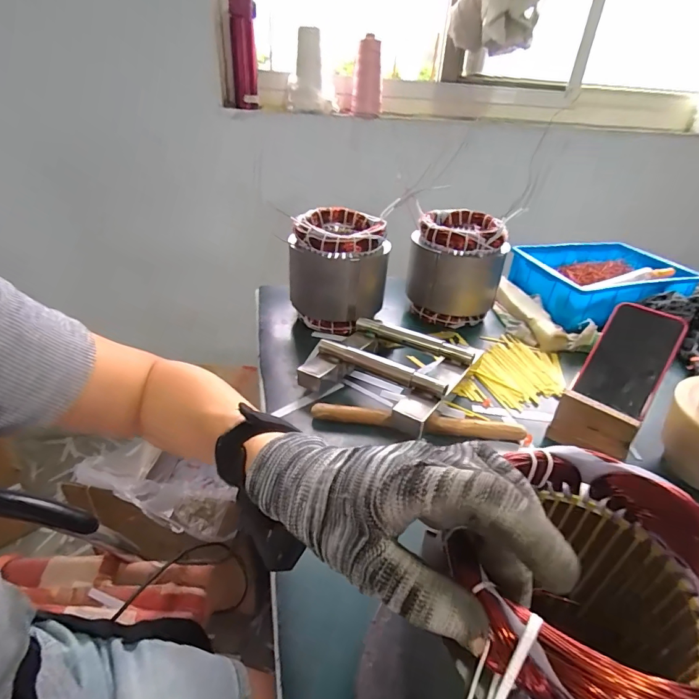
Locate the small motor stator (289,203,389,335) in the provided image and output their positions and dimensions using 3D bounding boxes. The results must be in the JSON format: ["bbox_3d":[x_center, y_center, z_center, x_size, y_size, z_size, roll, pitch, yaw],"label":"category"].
[{"bbox_3d":[-0.011,-0.123,0.676,0.137,0.170,0.127,8,34,8],"label":"small motor stator"}]

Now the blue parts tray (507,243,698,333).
[{"bbox_3d":[0.474,-0.124,0.788,0.287,0.084,0.232,-7,35,-15],"label":"blue parts tray"}]

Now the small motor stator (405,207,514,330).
[{"bbox_3d":[0.180,-0.140,0.715,0.151,0.163,0.134,11,34,12],"label":"small motor stator"}]

